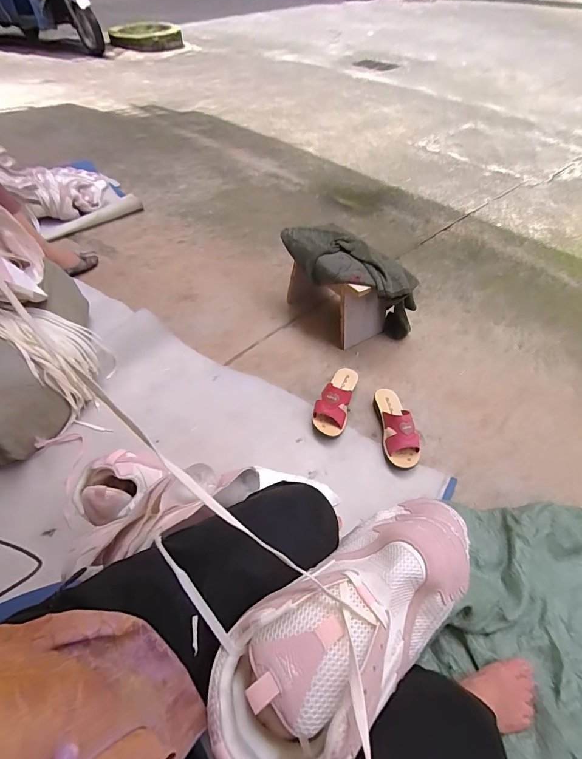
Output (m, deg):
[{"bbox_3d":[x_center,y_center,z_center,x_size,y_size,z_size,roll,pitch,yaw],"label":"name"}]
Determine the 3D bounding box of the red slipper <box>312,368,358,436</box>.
[{"bbox_3d":[0.120,0.044,0.989,0.084,0.078,0.218,16,51,11],"label":"red slipper"}]

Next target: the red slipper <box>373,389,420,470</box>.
[{"bbox_3d":[0.264,0.112,0.936,0.079,0.083,0.226,-3,50,-5],"label":"red slipper"}]

